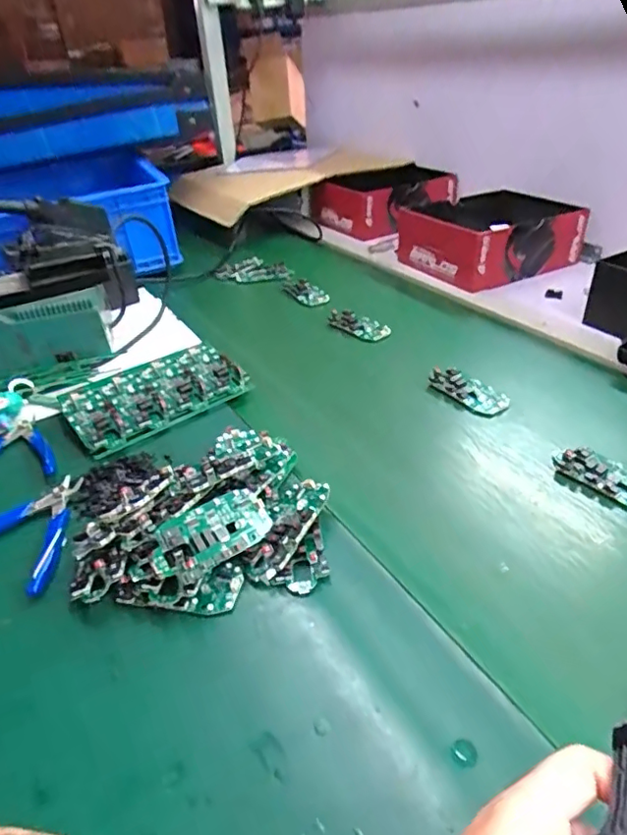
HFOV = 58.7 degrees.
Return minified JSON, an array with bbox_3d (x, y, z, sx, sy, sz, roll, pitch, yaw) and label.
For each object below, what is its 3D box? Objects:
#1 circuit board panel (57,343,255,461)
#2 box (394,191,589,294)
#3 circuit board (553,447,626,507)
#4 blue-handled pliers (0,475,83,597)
[{"bbox_3d":[-0.177,-0.027,0.627,0.186,0.028,0.110,-26,40,-27],"label":"circuit board panel"},{"bbox_3d":[0.281,-0.303,0.921,0.237,0.092,0.210,-22,38,-23],"label":"box"},{"bbox_3d":[0.262,0.052,0.488,0.042,0.016,0.094,-31,42,-32],"label":"circuit board"},{"bbox_3d":[-0.263,0.101,0.471,0.105,0.015,0.123,-6,35,-1],"label":"blue-handled pliers"}]

